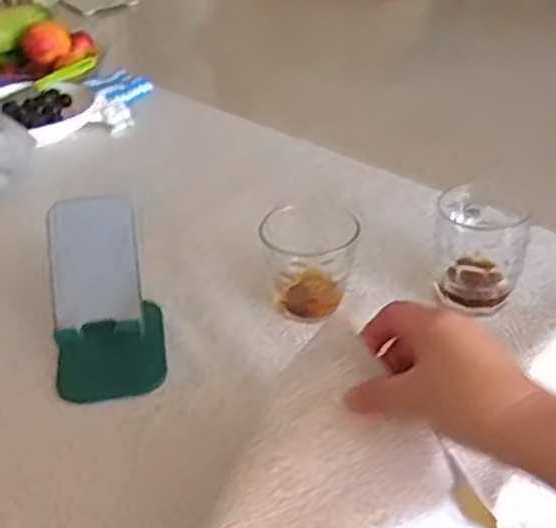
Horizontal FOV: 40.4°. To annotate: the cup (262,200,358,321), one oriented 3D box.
[{"bbox_3d":[0.027,0.003,0.653,0.076,0.091,0.067,2,34,3],"label":"cup"}]

